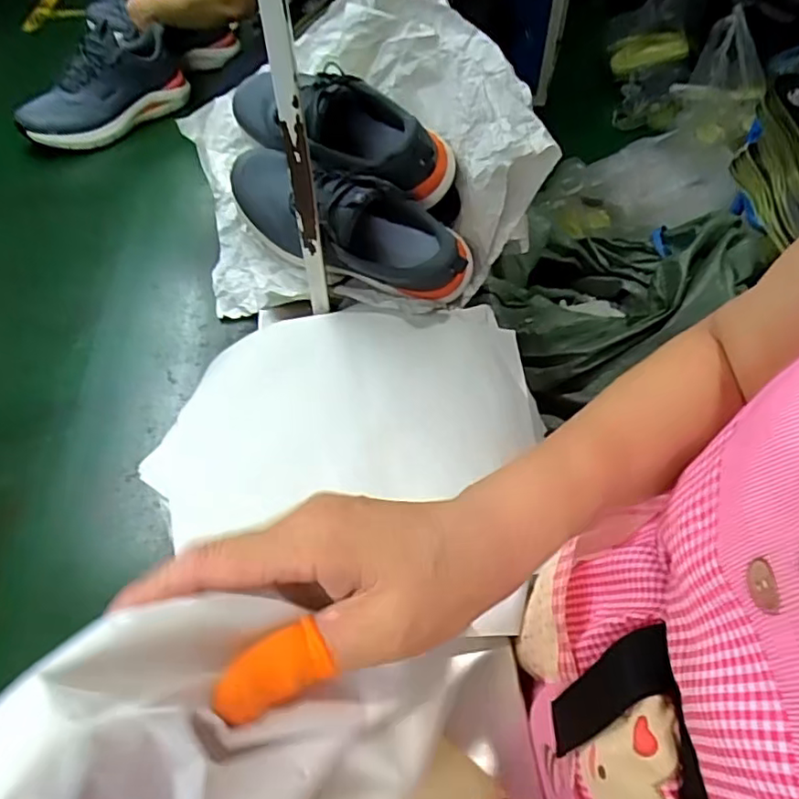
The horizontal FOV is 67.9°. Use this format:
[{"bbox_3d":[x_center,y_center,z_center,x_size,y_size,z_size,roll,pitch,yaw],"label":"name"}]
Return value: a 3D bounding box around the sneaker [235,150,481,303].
[{"bbox_3d":[-0.069,-0.223,0.740,0.324,0.134,0.116,29,57,20],"label":"sneaker"}]

